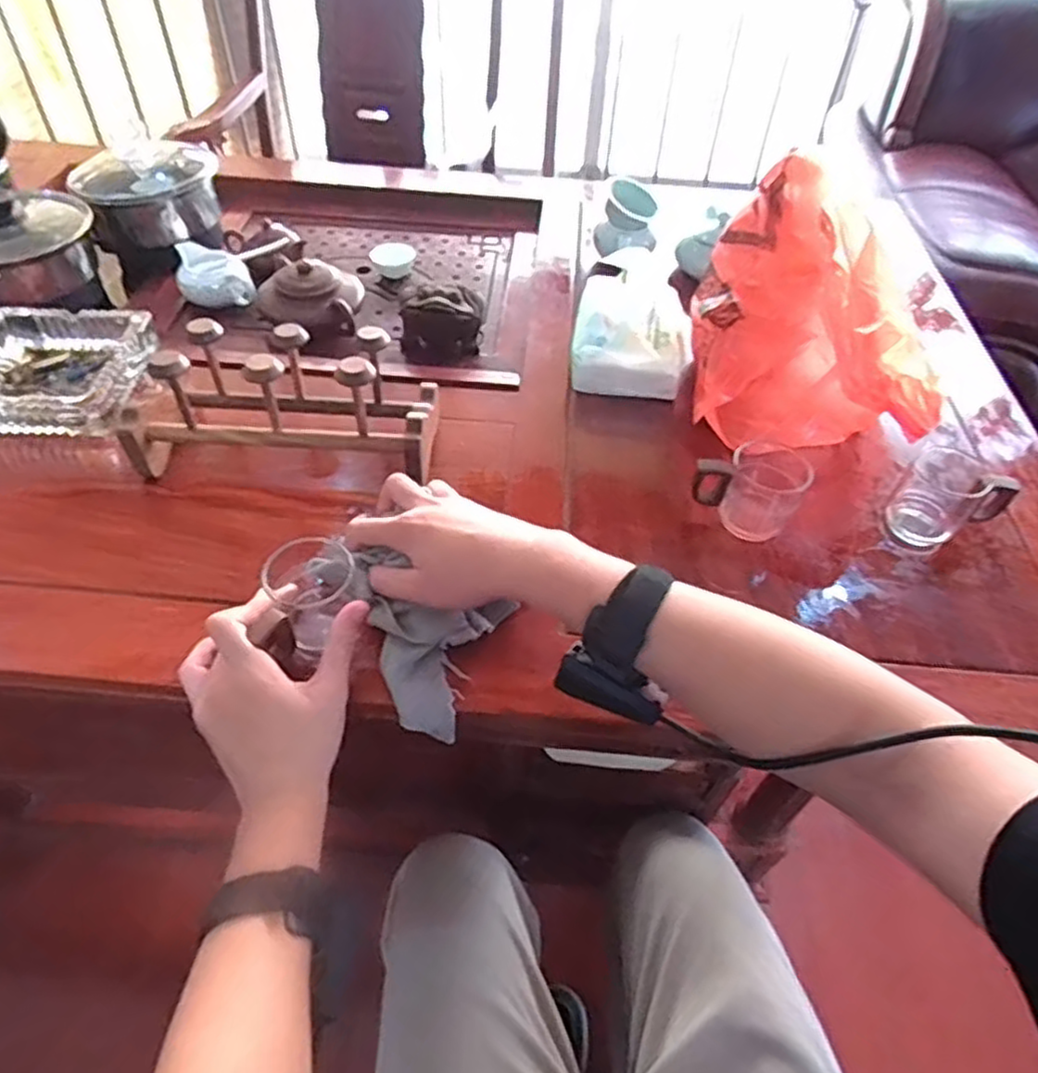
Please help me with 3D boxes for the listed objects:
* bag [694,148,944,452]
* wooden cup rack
[{"bbox_3d":[0.248,-0.169,0.604,0.217,0.189,0.126,30,54,21],"label":"bag"},{"bbox_3d":[-0.192,-0.115,0.585,0.233,0.107,0.111,3,49,-1],"label":"wooden cup rack"}]

